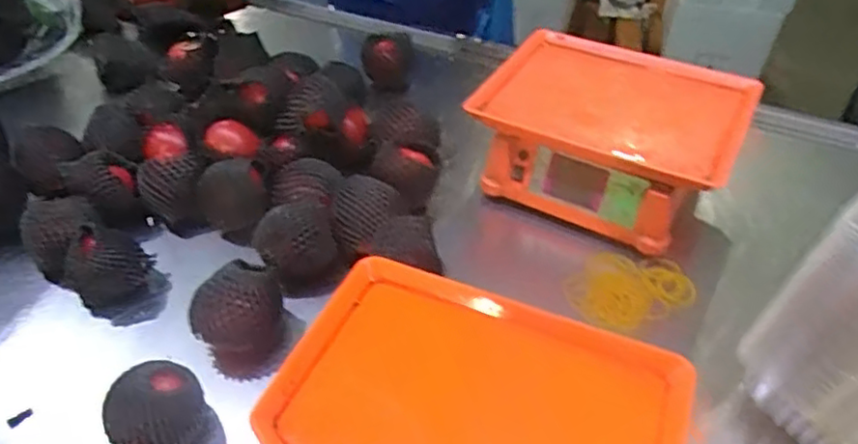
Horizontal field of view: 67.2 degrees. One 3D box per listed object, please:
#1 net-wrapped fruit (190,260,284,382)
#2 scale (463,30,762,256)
[{"bbox_3d":[-0.187,0.102,0.646,0.070,0.096,0.071,0,43,0],"label":"net-wrapped fruit"},{"bbox_3d":[0.228,-0.107,0.827,0.297,0.128,0.257,25,48,25],"label":"scale"}]

